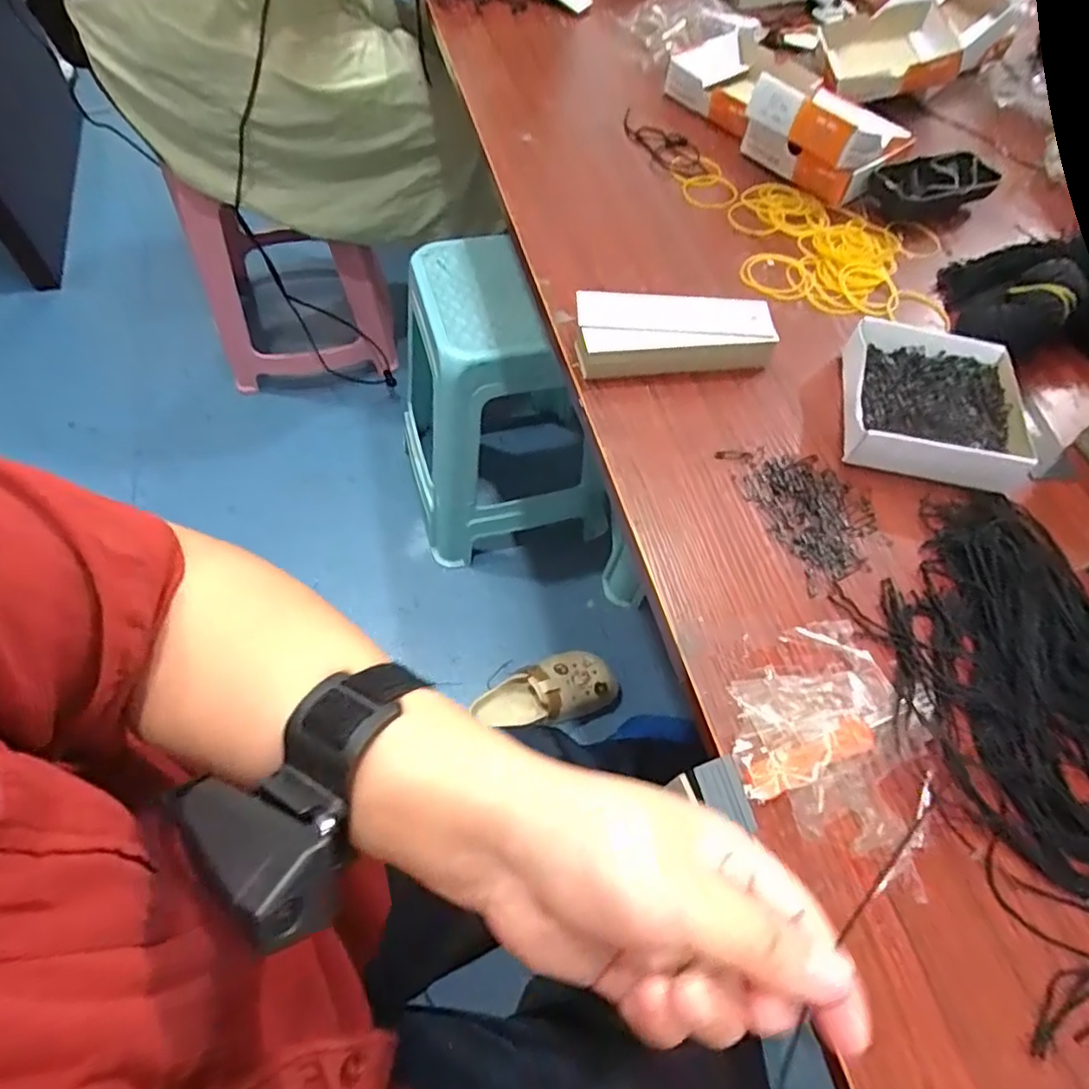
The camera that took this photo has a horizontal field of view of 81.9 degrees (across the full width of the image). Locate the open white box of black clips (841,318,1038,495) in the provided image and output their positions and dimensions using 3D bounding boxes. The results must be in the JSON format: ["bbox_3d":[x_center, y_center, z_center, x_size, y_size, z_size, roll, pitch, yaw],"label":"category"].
[{"bbox_3d":[0.240,-0.087,0.387,0.106,0.029,0.112,19,60,6],"label":"open white box of black clips"}]

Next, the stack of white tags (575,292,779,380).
[{"bbox_3d":[0.083,-0.134,0.404,0.123,0.037,0.043,-5,61,-8],"label":"stack of white tags"}]

